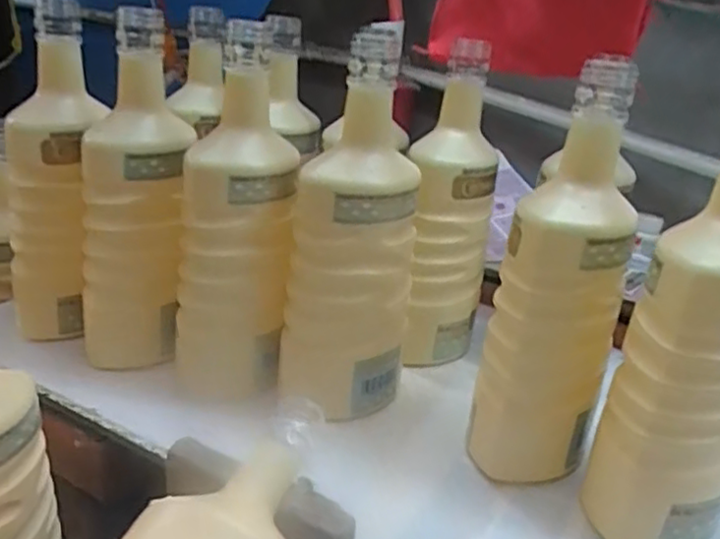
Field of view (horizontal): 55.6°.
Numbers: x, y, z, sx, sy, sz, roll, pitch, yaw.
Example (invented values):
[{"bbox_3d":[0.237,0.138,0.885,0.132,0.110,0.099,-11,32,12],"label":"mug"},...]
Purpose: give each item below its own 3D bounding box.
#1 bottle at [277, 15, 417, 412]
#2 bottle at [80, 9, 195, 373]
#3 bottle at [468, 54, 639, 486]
[{"bbox_3d":[-0.005,-0.020,0.459,0.085,0.240,0.087,6,27,3],"label":"bottle"},{"bbox_3d":[-0.160,-0.049,0.477,0.074,0.242,0.067,-5,28,-19],"label":"bottle"},{"bbox_3d":[0.118,0.013,0.408,0.075,0.239,0.077,14,28,19],"label":"bottle"}]

